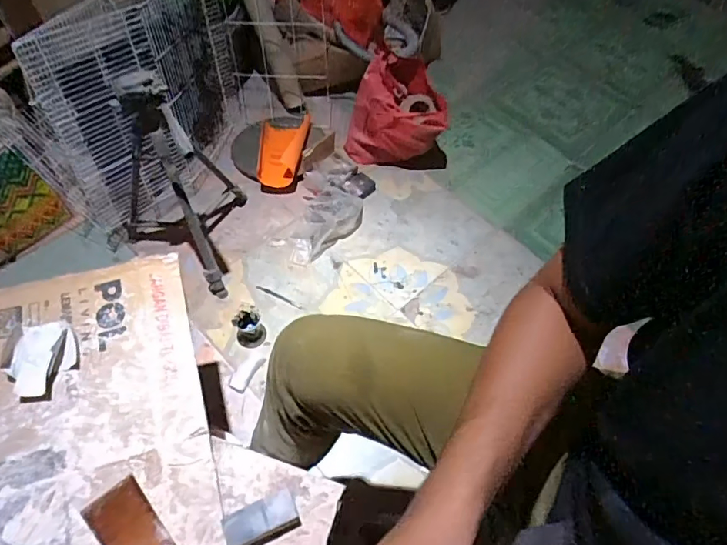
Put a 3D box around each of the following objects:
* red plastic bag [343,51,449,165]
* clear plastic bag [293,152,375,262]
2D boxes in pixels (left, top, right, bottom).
[{"bbox_3d":[0.102,-0.474,1.508,0.278,0.281,0.222,8,58,2],"label":"red plastic bag"},{"bbox_3d":[-0.093,-0.195,1.439,0.188,0.111,0.373,16,58,7],"label":"clear plastic bag"}]

